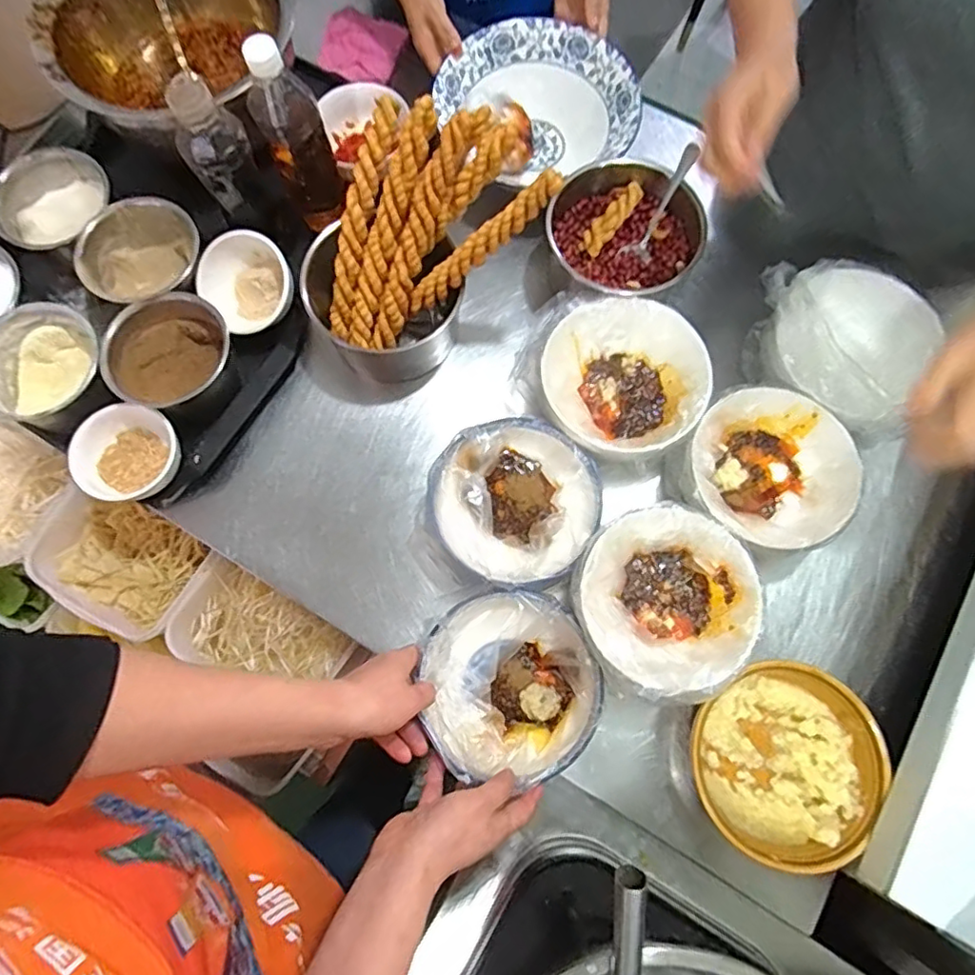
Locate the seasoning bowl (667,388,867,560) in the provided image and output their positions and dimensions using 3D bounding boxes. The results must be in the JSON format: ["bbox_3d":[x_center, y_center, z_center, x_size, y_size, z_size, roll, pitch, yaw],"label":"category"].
[{"bbox_3d":[0.288,-0.013,0.634,0.171,0.084,0.161,0,75,0],"label":"seasoning bowl"}]

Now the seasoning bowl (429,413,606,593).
[{"bbox_3d":[0.031,0.017,0.631,0.167,0.072,0.169,0,75,0],"label":"seasoning bowl"}]

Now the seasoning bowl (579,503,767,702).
[{"bbox_3d":[0.176,0.117,0.596,0.165,0.096,0.162,0,75,0],"label":"seasoning bowl"}]

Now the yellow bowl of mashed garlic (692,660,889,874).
[{"bbox_3d":[0.278,0.258,0.574,0.159,0.071,0.174,0,75,0],"label":"yellow bowl of mashed garlic"}]

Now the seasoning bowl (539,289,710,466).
[{"bbox_3d":[0.146,-0.114,0.652,0.166,0.066,0.172,0,75,0],"label":"seasoning bowl"}]

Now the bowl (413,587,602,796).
[{"bbox_3d":[0.020,0.190,0.575,0.165,0.077,0.170,0,75,0],"label":"bowl"}]

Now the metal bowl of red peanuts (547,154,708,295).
[{"bbox_3d":[0.158,-0.294,0.693,0.172,0.071,0.169,13,76,3],"label":"metal bowl of red peanuts"}]

